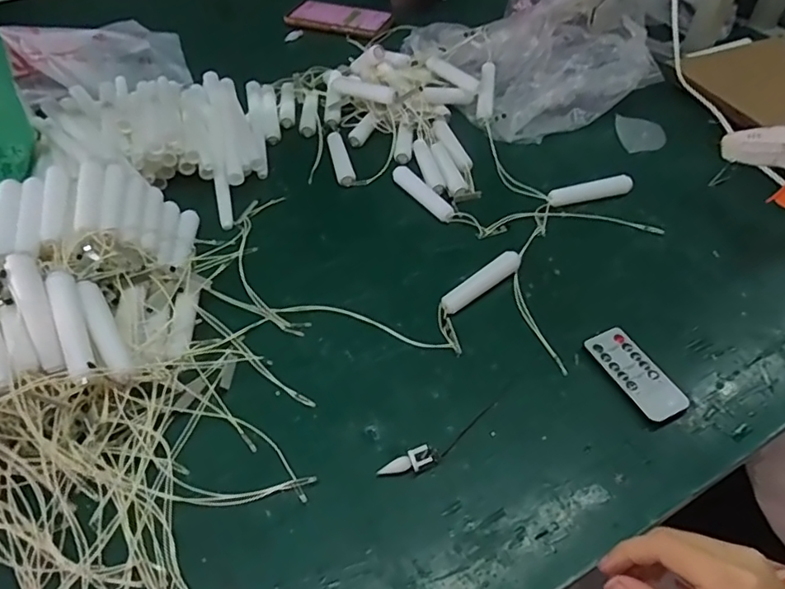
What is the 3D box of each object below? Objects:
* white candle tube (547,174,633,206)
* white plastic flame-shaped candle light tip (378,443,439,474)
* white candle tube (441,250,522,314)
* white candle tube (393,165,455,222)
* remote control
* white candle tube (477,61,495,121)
[{"bbox_3d":[0.207,-0.109,0.574,0.092,0.018,0.016,-10,50,-9],"label":"white candle tube"},{"bbox_3d":[0.013,0.118,0.383,0.044,0.012,0.014,-19,52,-16],"label":"white plastic flame-shaped candle light tip"},{"bbox_3d":[0.082,-0.012,0.493,0.094,0.015,0.019,-31,56,-24],"label":"white candle tube"},{"bbox_3d":[0.031,-0.107,0.574,0.018,0.014,0.092,-28,55,-22],"label":"white candle tube"},{"bbox_3d":[0.192,0.061,0.432,0.039,0.007,0.083,-19,52,-16],"label":"remote control"},{"bbox_3d":[0.118,-0.257,0.683,0.018,0.019,0.093,7,69,6],"label":"white candle tube"}]

